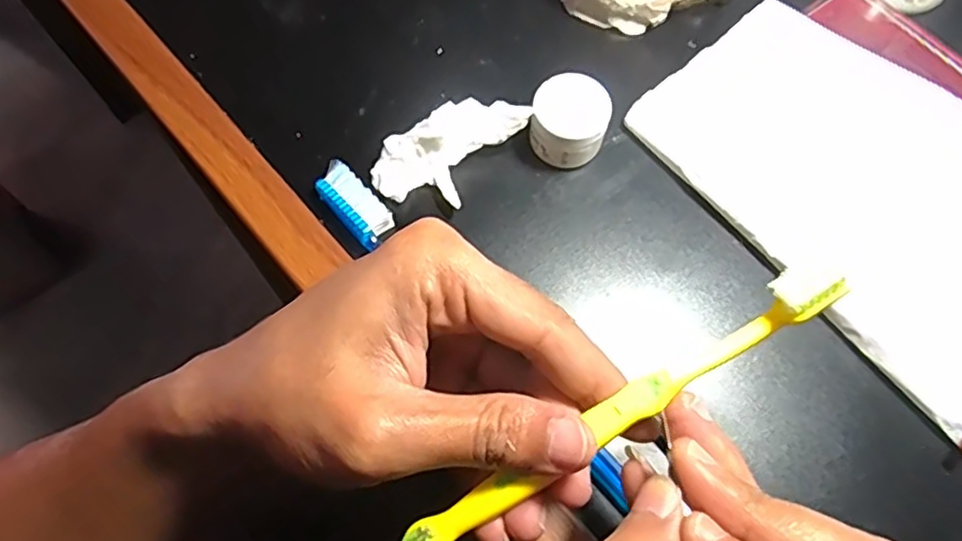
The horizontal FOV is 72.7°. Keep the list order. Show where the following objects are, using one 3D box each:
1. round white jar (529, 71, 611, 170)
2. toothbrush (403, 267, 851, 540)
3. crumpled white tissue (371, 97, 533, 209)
[{"bbox_3d":[0.039,-0.065,0.286,0.031,0.026,0.032,0,67,0],"label":"round white jar"},{"bbox_3d":[0.038,0.043,0.191,0.145,0.010,0.013,-35,70,7],"label":"toothbrush"},{"bbox_3d":[-0.012,-0.049,0.280,0.072,0.021,0.034,-28,69,5],"label":"crumpled white tissue"}]

